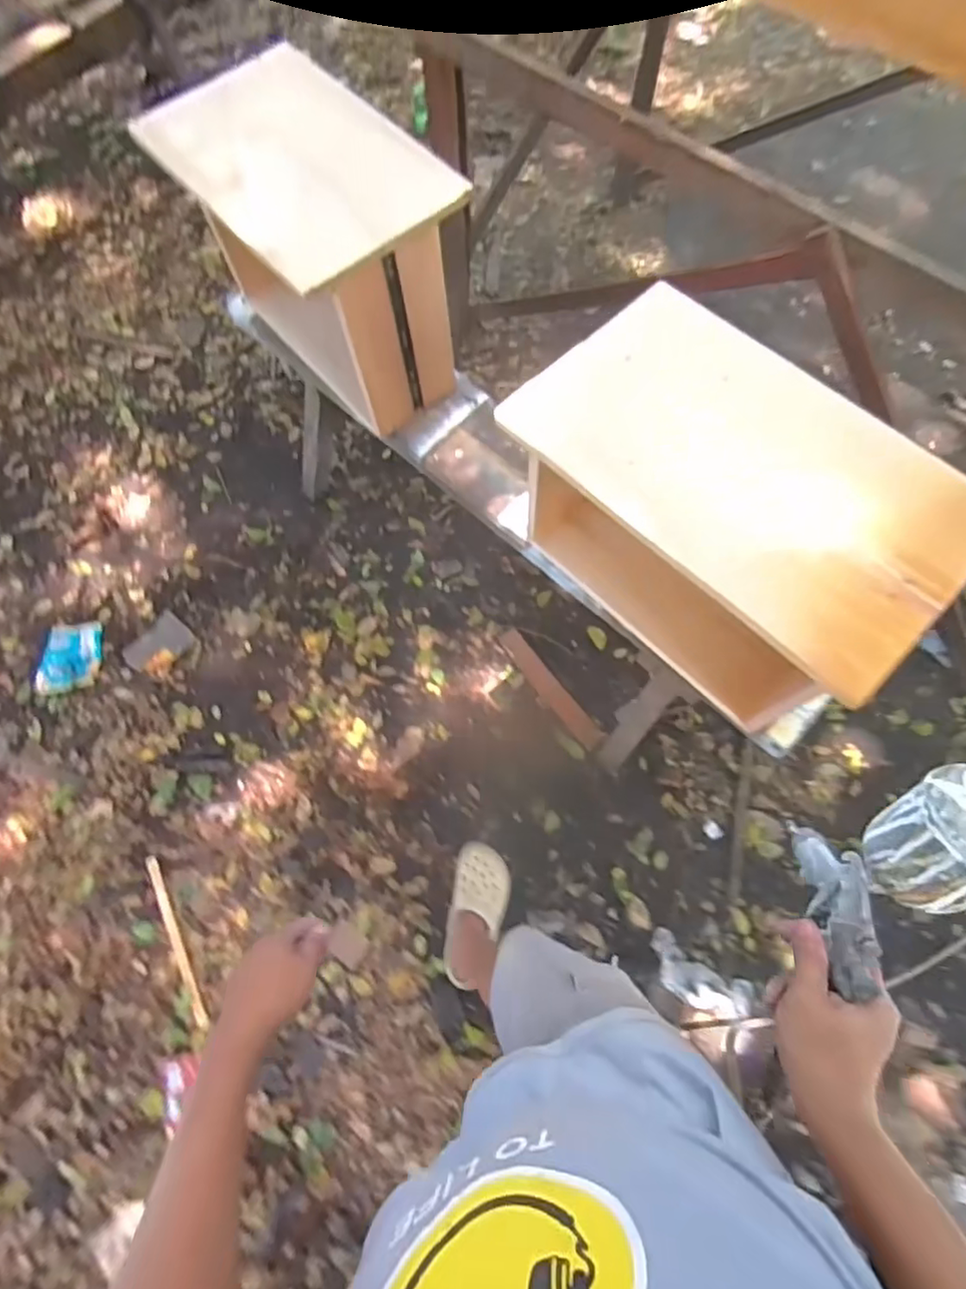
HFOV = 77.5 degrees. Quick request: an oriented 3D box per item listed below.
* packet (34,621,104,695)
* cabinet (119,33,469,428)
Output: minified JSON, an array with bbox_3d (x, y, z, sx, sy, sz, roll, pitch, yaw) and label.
[{"bbox_3d":[-0.975,0.031,1.418,0.132,0.027,0.167,-11,67,0],"label":"packet"},{"bbox_3d":[-0.267,-0.679,1.057,0.293,0.380,0.438,-39,70,-11],"label":"cabinet"}]

